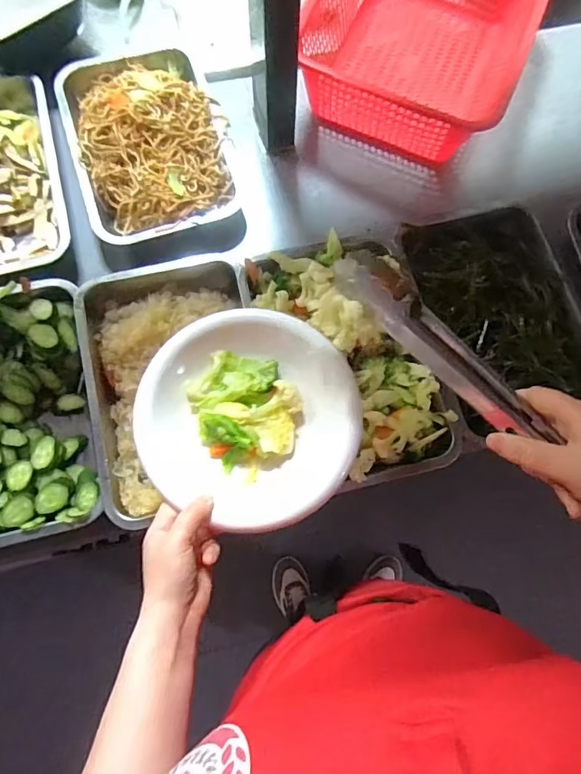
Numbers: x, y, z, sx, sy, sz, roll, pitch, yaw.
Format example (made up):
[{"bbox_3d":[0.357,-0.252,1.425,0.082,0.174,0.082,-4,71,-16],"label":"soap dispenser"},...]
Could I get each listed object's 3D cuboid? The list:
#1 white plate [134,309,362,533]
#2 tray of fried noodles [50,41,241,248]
[{"bbox_3d":[-0.040,0.030,0.475,0.205,0.047,0.204,1,74,-2],"label":"white plate"},{"bbox_3d":[-0.191,-0.343,0.639,0.200,0.073,0.304,-17,76,-8],"label":"tray of fried noodles"}]

